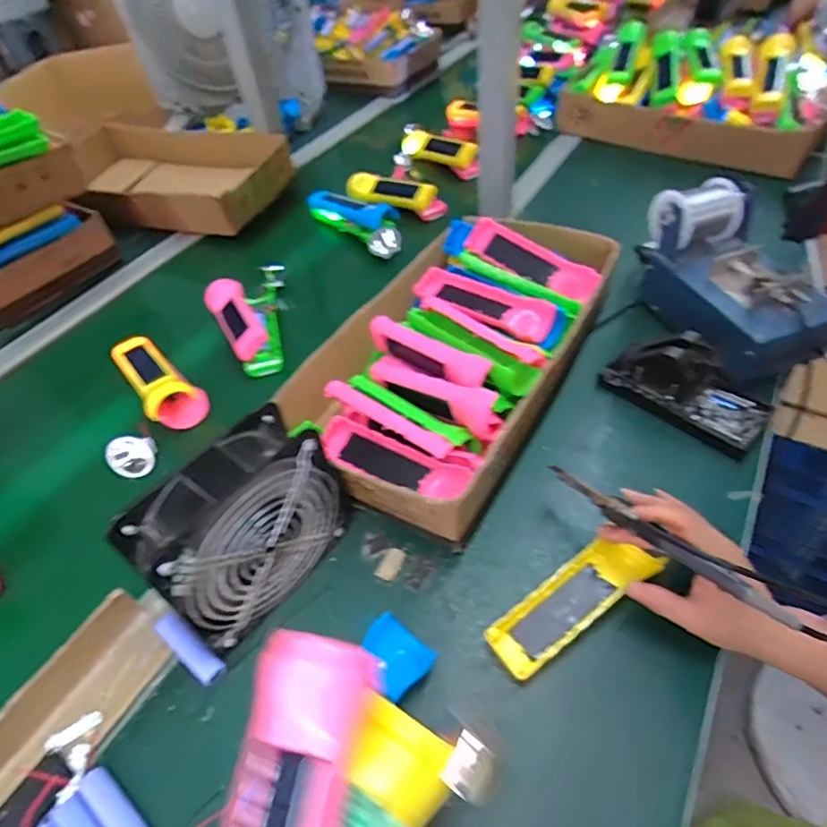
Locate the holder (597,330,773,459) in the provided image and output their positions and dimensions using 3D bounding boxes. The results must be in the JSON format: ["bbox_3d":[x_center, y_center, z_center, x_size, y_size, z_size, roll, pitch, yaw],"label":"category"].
[{"bbox_3d":[0.282,-0.035,0.558,0.074,0.070,0.152,-38,55,-25],"label":"holder"}]

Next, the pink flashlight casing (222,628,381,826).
[{"bbox_3d":[-0.053,0.177,0.236,0.050,0.035,0.150,5,66,8],"label":"pink flashlight casing"}]

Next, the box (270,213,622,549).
[{"bbox_3d":[0.052,-0.072,0.590,0.232,0.090,0.421,25,55,26],"label":"box"}]

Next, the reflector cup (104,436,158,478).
[{"bbox_3d":[-0.297,0.044,0.578,0.047,0.041,0.029,26,11,-20],"label":"reflector cup"}]

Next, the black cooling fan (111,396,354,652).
[{"bbox_3d":[-0.128,0.086,0.433,0.071,0.147,0.159,27,56,27],"label":"black cooling fan"}]

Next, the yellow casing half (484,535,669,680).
[{"bbox_3d":[0.128,0.146,0.437,0.150,0.019,0.046,-30,55,-17],"label":"yellow casing half"}]

